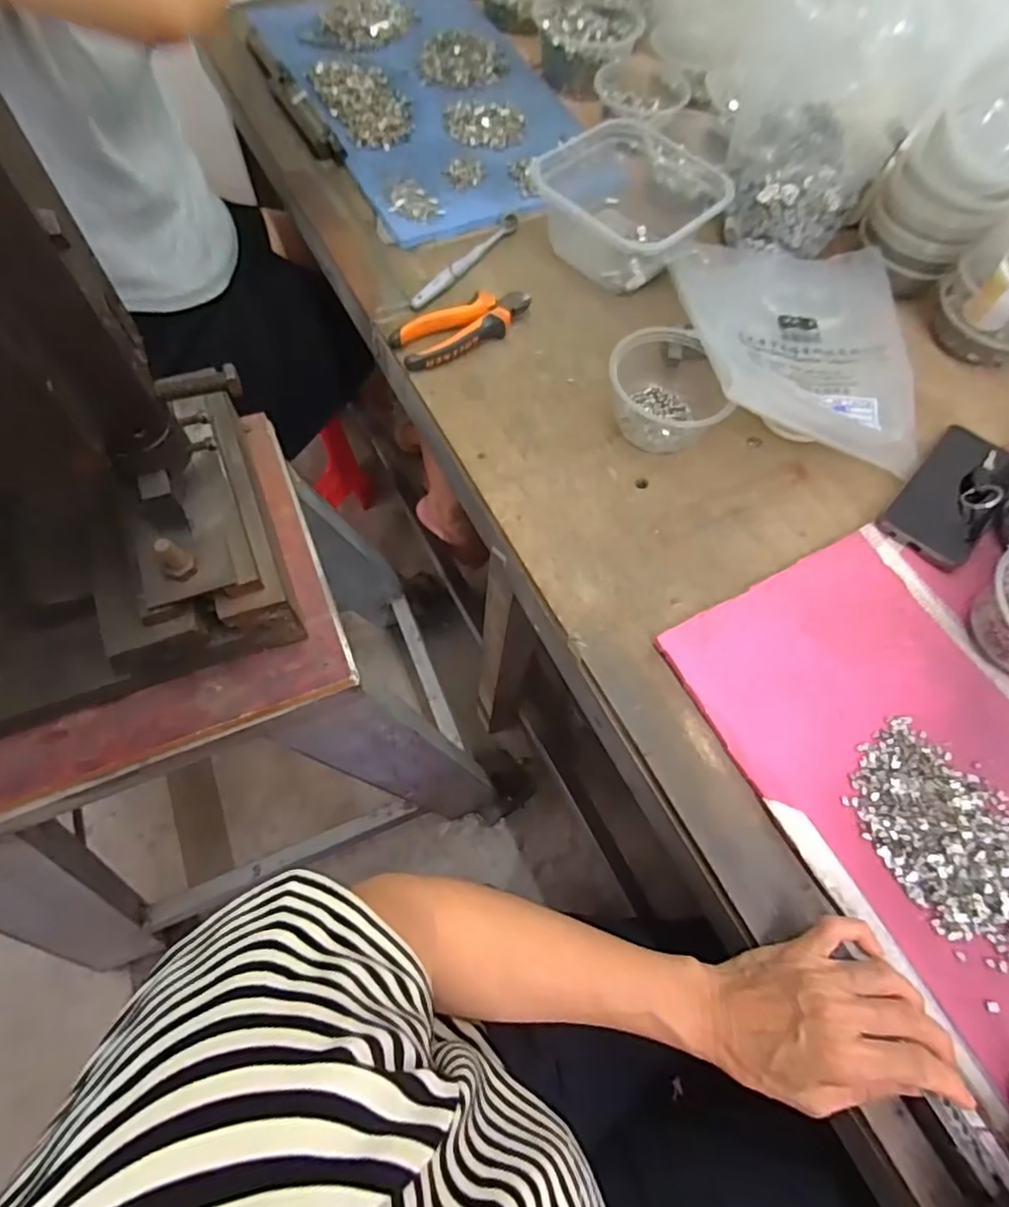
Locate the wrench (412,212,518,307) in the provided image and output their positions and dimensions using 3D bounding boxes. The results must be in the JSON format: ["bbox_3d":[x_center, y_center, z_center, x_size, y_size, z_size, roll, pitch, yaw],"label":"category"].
[{"bbox_3d":[-0.039,-0.375,0.644,0.022,0.015,0.183,34,67,11],"label":"wrench"}]

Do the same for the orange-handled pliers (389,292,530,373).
[{"bbox_3d":[-0.039,-0.280,0.603,0.147,0.020,0.050,-28,70,-16],"label":"orange-handled pliers"}]

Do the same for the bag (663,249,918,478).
[{"bbox_3d":[0.287,-0.269,0.582,0.224,0.063,0.274,4,65,-2],"label":"bag"}]

